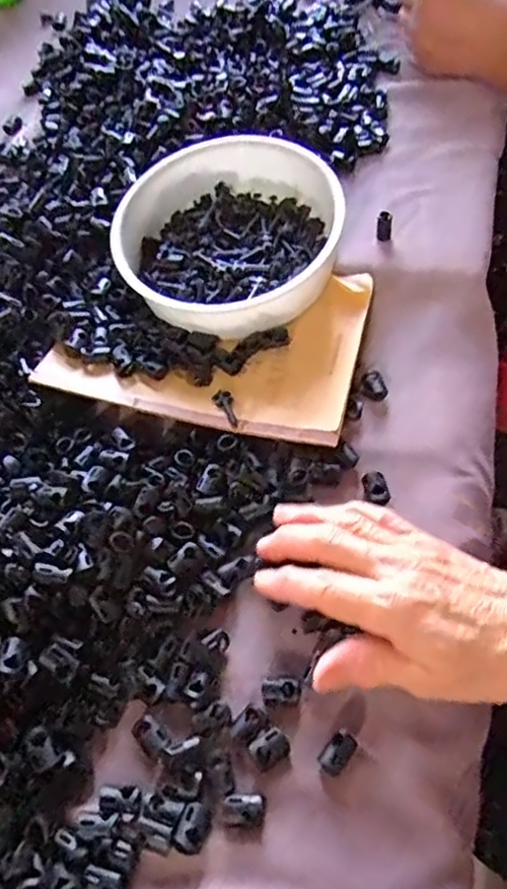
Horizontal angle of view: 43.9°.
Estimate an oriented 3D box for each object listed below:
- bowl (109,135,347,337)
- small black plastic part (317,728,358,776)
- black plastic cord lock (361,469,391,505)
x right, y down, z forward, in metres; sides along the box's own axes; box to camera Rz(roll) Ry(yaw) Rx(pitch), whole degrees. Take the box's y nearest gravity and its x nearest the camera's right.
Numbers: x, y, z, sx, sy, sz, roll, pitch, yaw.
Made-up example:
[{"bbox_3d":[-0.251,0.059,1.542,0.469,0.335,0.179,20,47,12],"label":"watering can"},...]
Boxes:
[{"bbox_3d":[-0.018,-0.154,0.458,0.162,0.044,0.158,-3,58,5],"label":"bowl"},{"bbox_3d":[0.041,0.150,0.308,0.012,0.009,0.020,35,68,25],"label":"small black plastic part"},{"bbox_3d":[0.074,0.026,0.383,0.015,0.008,0.021,-10,57,1],"label":"black plastic cord lock"}]

